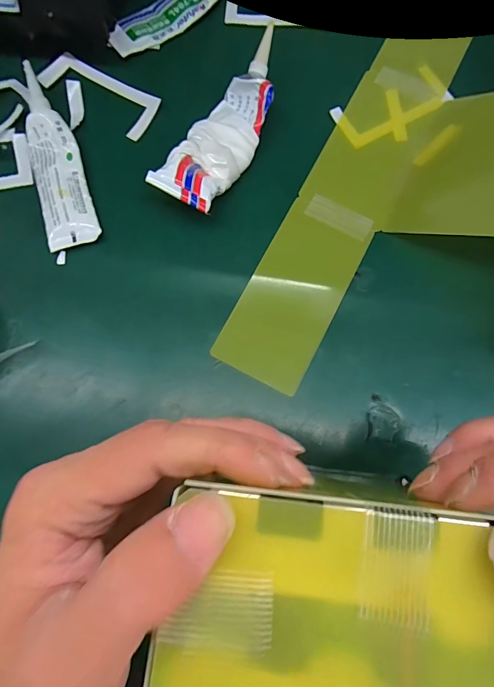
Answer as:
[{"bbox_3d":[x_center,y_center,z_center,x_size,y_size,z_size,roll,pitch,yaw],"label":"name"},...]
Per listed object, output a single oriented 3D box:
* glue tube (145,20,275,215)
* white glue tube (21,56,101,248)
[{"bbox_3d":[-0.014,-0.165,0.299,0.047,0.034,0.151,26,80,6],"label":"glue tube"},{"bbox_3d":[-0.150,-0.143,0.303,0.039,0.015,0.146,-18,79,-3],"label":"white glue tube"}]

